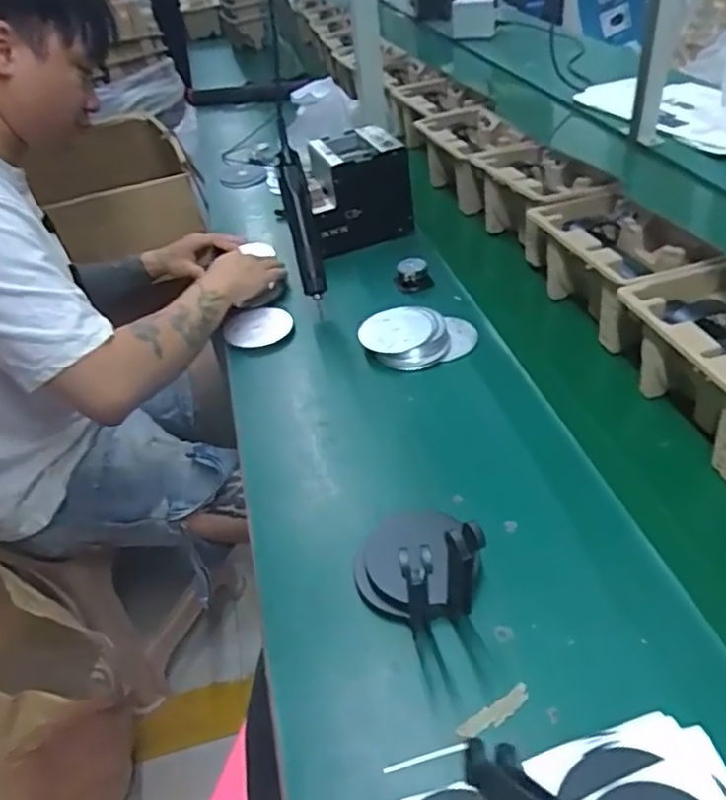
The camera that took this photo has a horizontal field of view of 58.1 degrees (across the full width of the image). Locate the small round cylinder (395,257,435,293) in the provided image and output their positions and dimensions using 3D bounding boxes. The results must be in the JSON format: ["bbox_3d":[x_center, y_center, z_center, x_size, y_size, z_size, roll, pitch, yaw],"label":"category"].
[{"bbox_3d":[0.075,-0.183,0.958,0.056,0.041,0.040,-5,40,2],"label":"small round cylinder"}]

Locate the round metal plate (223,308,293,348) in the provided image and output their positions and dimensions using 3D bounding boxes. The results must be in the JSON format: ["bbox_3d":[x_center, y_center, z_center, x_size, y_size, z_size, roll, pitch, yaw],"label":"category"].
[{"bbox_3d":[-0.146,-0.099,0.904,0.084,0.013,0.078,0,49,0],"label":"round metal plate"}]

